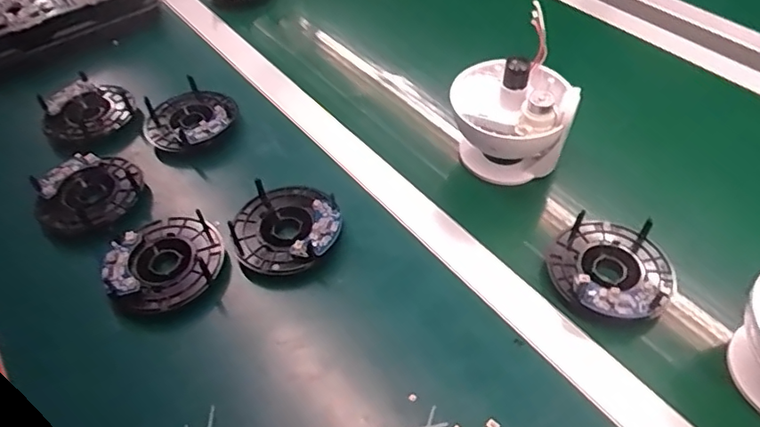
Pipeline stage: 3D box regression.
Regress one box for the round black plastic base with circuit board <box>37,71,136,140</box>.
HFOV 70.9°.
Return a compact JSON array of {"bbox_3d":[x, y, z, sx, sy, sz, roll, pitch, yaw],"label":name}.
[{"bbox_3d":[-0.337,-0.119,0.614,0.092,0.027,0.086,-2,49,2],"label":"round black plastic base with circuit board"}]

